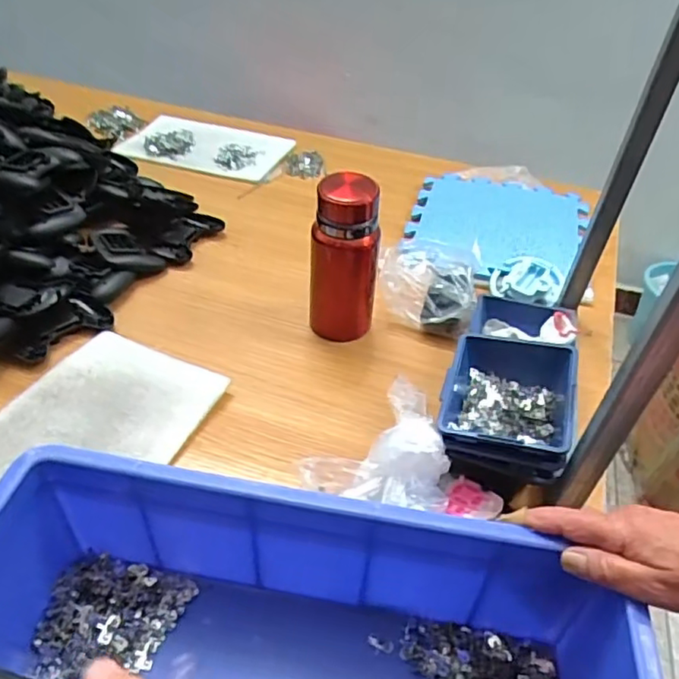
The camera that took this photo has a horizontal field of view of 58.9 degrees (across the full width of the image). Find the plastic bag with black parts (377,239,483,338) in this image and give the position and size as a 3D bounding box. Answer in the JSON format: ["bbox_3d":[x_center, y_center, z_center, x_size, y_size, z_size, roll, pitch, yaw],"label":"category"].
[{"bbox_3d":[0.124,-0.085,0.880,0.152,0.054,0.179,12,43,9],"label":"plastic bag with black parts"}]

